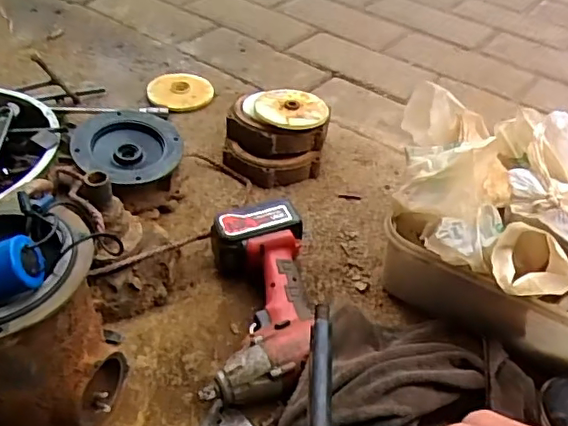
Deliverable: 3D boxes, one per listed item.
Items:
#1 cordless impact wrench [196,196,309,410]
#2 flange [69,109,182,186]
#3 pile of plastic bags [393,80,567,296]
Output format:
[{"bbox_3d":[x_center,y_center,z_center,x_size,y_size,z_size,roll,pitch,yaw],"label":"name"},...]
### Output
[{"bbox_3d":[-0.026,0.093,0.632,0.113,0.077,0.232,-1,44,-5],"label":"cordless impact wrench"},{"bbox_3d":[-0.209,-0.088,0.768,0.137,0.035,0.135,2,44,-2],"label":"flange"},{"bbox_3d":[0.270,-0.019,0.623,0.282,0.099,0.264,5,44,1],"label":"pile of plastic bags"}]

